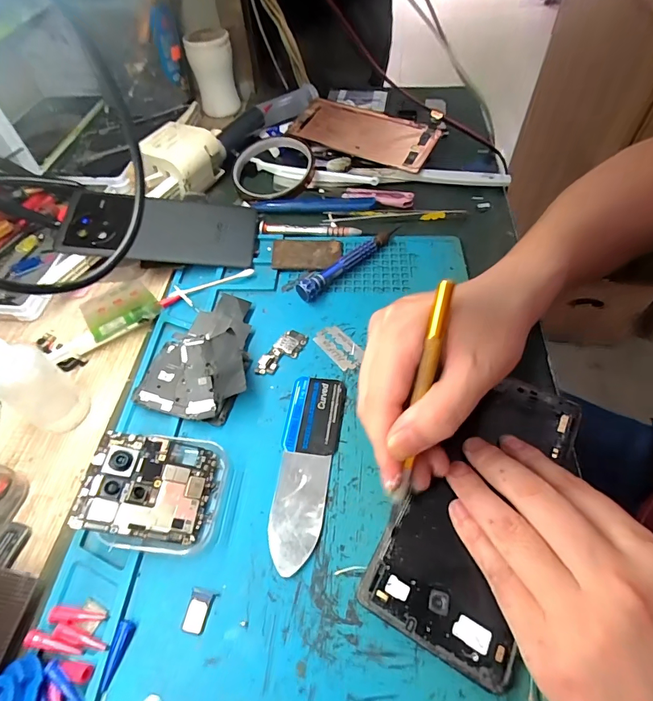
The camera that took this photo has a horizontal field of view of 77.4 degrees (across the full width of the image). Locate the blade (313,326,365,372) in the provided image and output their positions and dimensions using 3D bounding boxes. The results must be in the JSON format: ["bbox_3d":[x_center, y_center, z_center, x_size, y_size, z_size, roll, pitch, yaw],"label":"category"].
[{"bbox_3d":[0.009,-0.003,0.302,0.022,0.004,0.041,-34,60,-20],"label":"blade"}]

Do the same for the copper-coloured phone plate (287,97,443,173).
[{"bbox_3d":[0.040,-0.242,0.448,0.159,0.008,0.075,24,68,17],"label":"copper-coloured phone plate"}]

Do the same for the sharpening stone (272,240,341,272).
[{"bbox_3d":[-0.018,-0.086,0.359,0.059,0.004,0.039,1,55,3],"label":"sharpening stone"}]

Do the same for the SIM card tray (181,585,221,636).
[{"bbox_3d":[-0.065,0.132,0.207,0.013,0.004,0.019,7,55,7],"label":"SIM card tray"}]

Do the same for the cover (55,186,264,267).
[{"bbox_3d":[-0.145,-0.113,0.365,0.161,0.011,0.076,5,60,-9],"label":"cover"}]

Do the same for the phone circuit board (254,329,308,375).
[{"bbox_3d":[-0.033,0.002,0.299,0.020,0.004,0.045,29,60,21],"label":"phone circuit board"}]

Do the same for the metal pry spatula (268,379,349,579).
[{"bbox_3d":[-0.013,0.068,0.251,0.035,0.004,0.119,6,55,7],"label":"metal pry spatula"}]

